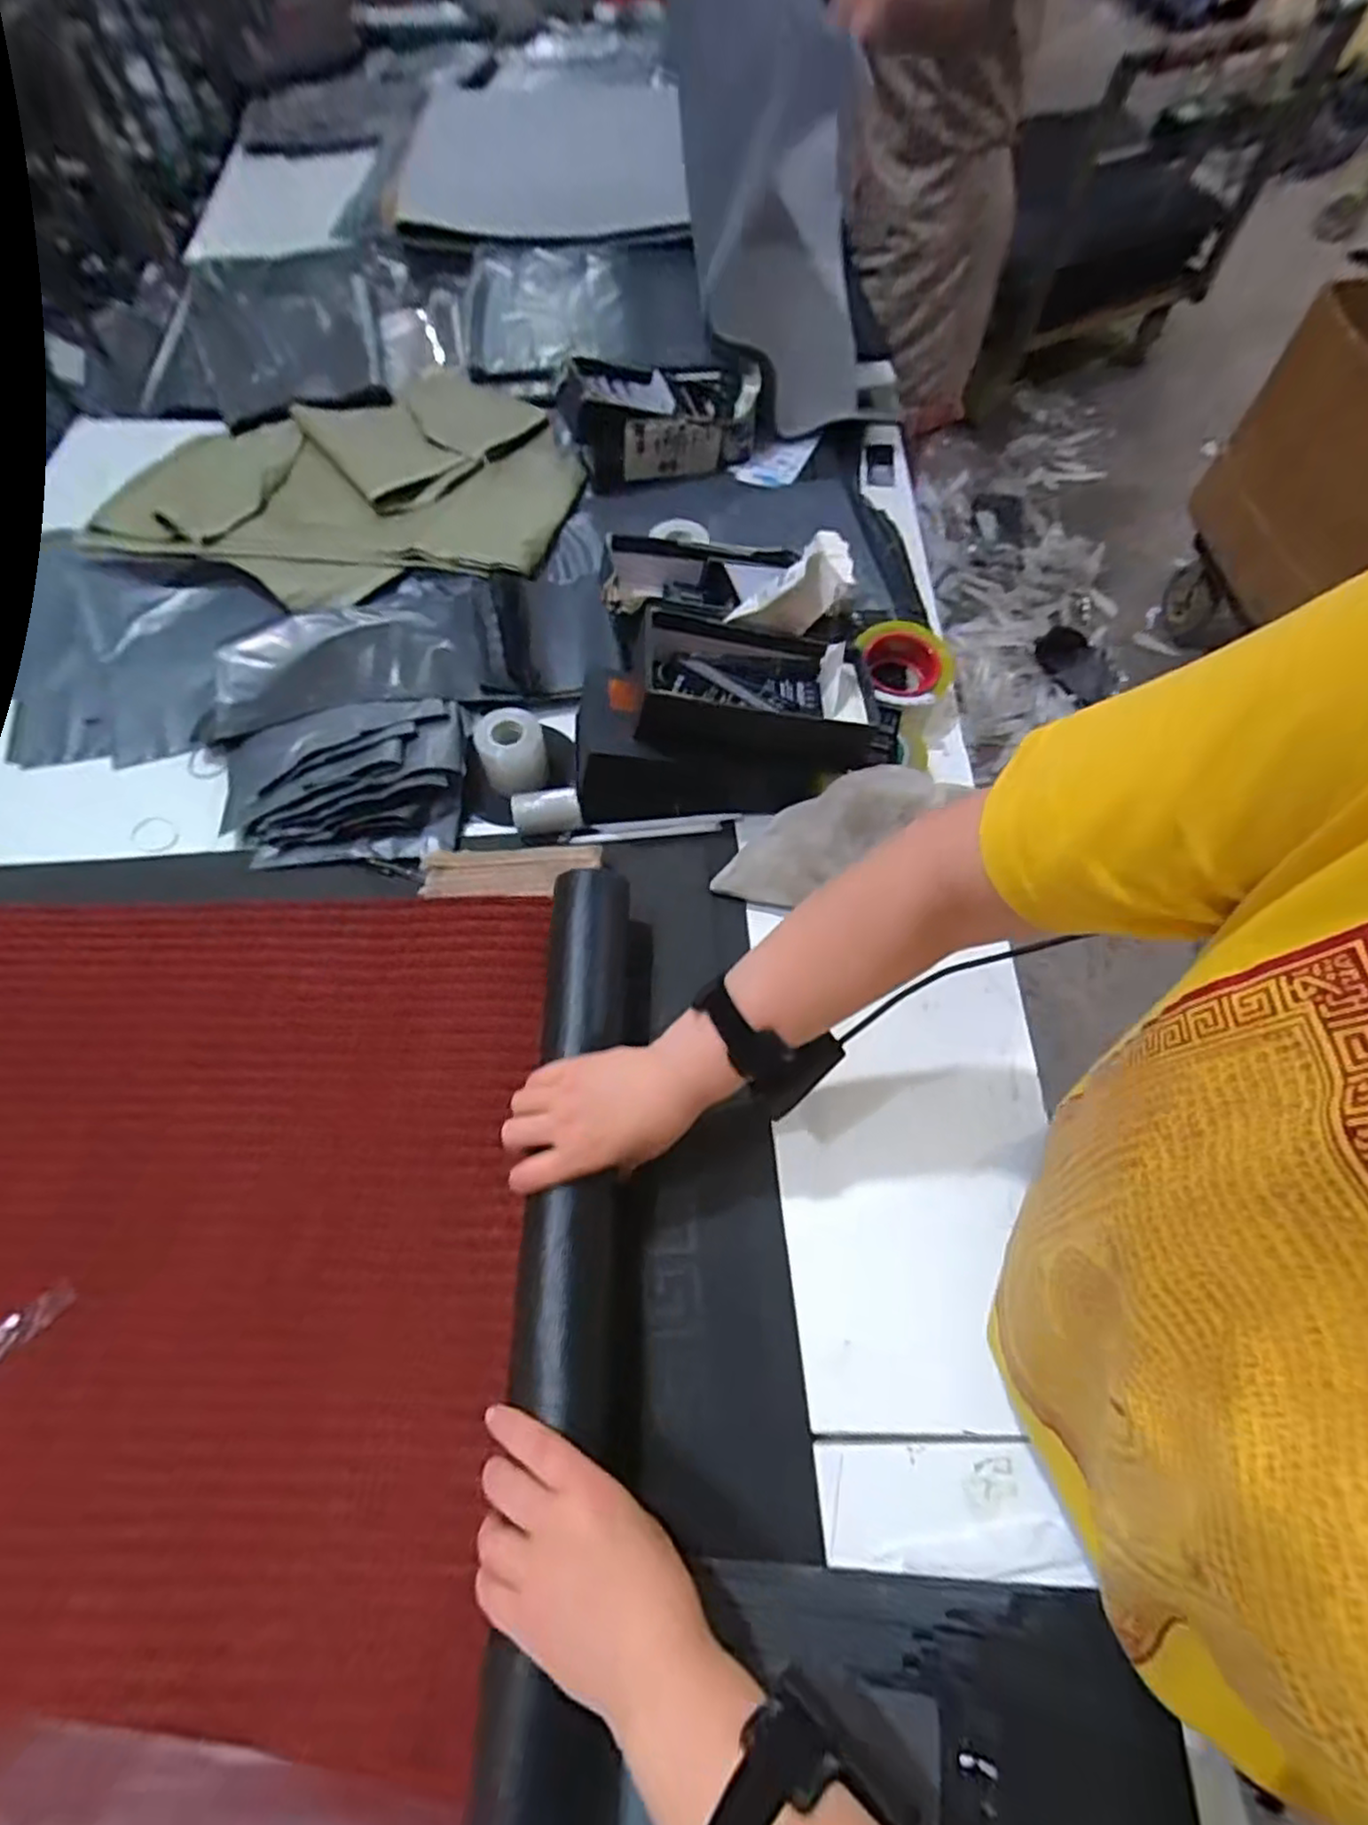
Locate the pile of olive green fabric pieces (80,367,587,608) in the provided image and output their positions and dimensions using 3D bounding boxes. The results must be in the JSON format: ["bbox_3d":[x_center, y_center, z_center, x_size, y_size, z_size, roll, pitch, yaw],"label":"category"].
[{"bbox_3d":[-0.420,-0.592,0.947,0.547,0.059,0.491,9,63,5],"label":"pile of olive green fabric pieces"}]

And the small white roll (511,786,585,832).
[{"bbox_3d":[-0.137,-0.102,0.706,0.069,0.029,0.031,-4,62,-3],"label":"small white roll"}]

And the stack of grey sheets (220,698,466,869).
[{"bbox_3d":[-0.348,-0.136,0.723,0.251,0.047,0.186,-2,62,-2],"label":"stack of grey sheets"}]

